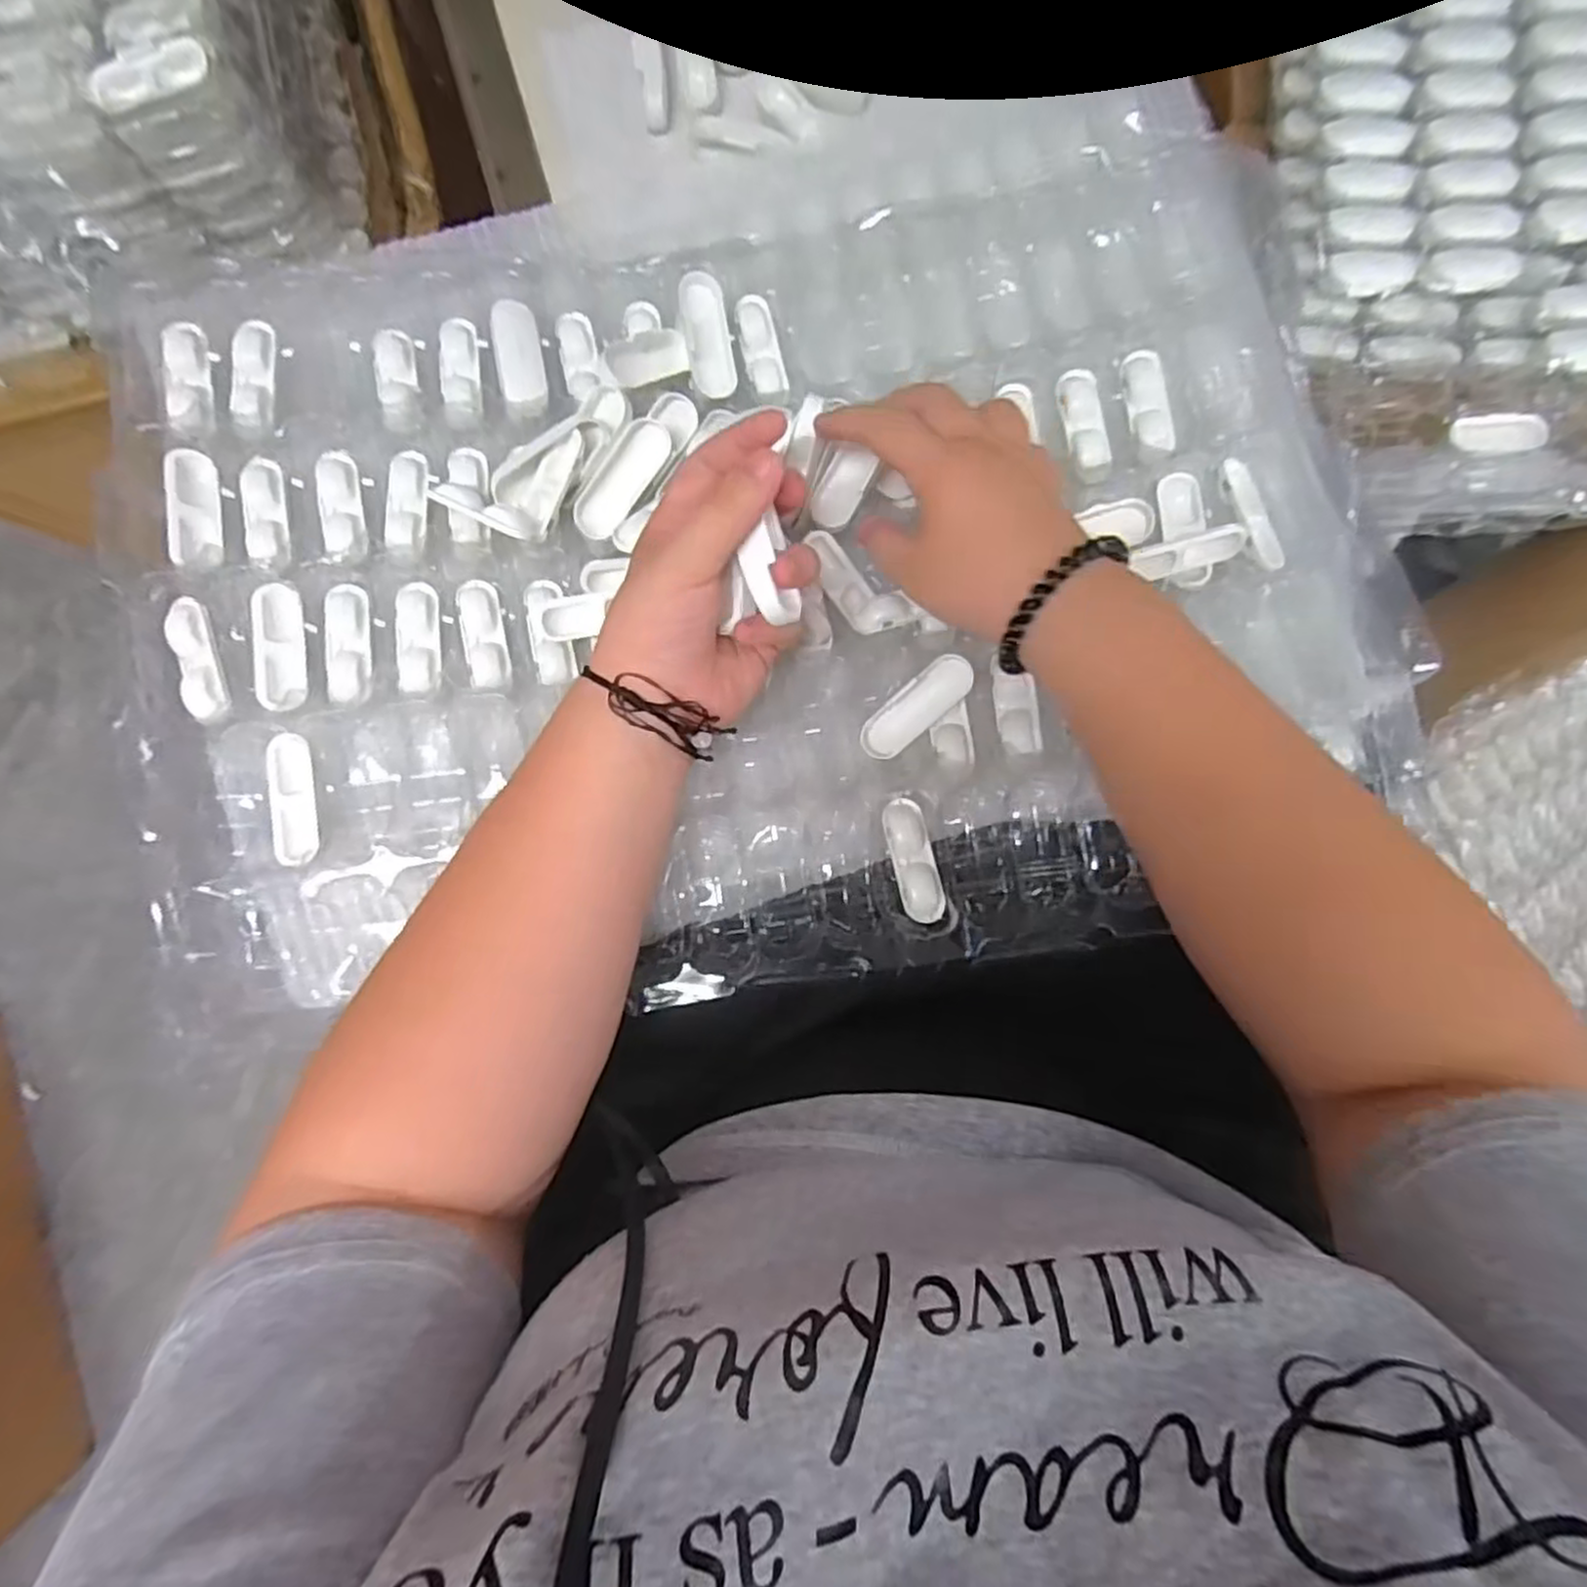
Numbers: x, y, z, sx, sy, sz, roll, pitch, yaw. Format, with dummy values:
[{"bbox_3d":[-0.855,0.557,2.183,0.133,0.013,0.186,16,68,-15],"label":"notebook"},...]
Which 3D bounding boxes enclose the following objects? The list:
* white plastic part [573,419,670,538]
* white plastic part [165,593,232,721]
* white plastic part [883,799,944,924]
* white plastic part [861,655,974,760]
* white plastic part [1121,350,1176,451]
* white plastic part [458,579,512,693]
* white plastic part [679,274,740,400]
[{"bbox_3d":[-0.087,-0.161,0.390,0.024,0.015,0.064,39,91,0],"label":"white plastic part"},{"bbox_3d":[-0.284,-0.064,0.360,0.017,0.007,0.059,-15,91,1],"label":"white plastic part"},{"bbox_3d":[0.061,0.034,0.381,0.021,0.012,0.061,-13,91,1],"label":"white plastic part"},{"bbox_3d":[0.063,-0.044,0.386,0.065,0.010,0.023,-41,90,17],"label":"white plastic part"},{"bbox_3d":[0.191,-0.211,0.406,0.021,0.012,0.058,-10,91,1],"label":"white plastic part"},{"bbox_3d":[-0.157,-0.080,0.383,0.018,0.008,0.062,-15,78,1],"label":"white plastic part"},{"bbox_3d":[-0.045,-0.246,0.413,0.023,0.017,0.064,-13,91,1],"label":"white plastic part"}]

